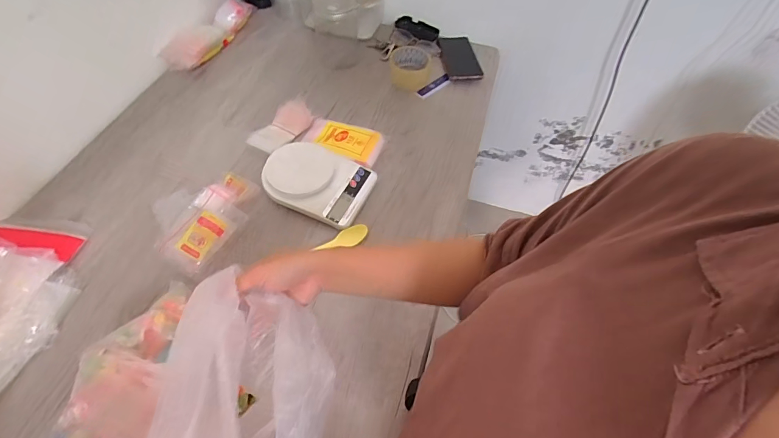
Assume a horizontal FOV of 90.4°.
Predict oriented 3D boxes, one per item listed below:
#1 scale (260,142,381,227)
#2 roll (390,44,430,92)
[{"bbox_3d":[-0.117,-0.071,0.643,0.161,0.034,0.127,21,58,11],"label":"scale"},{"bbox_3d":[0.046,-0.334,0.846,0.090,0.048,0.098,2,56,-2],"label":"roll"}]

